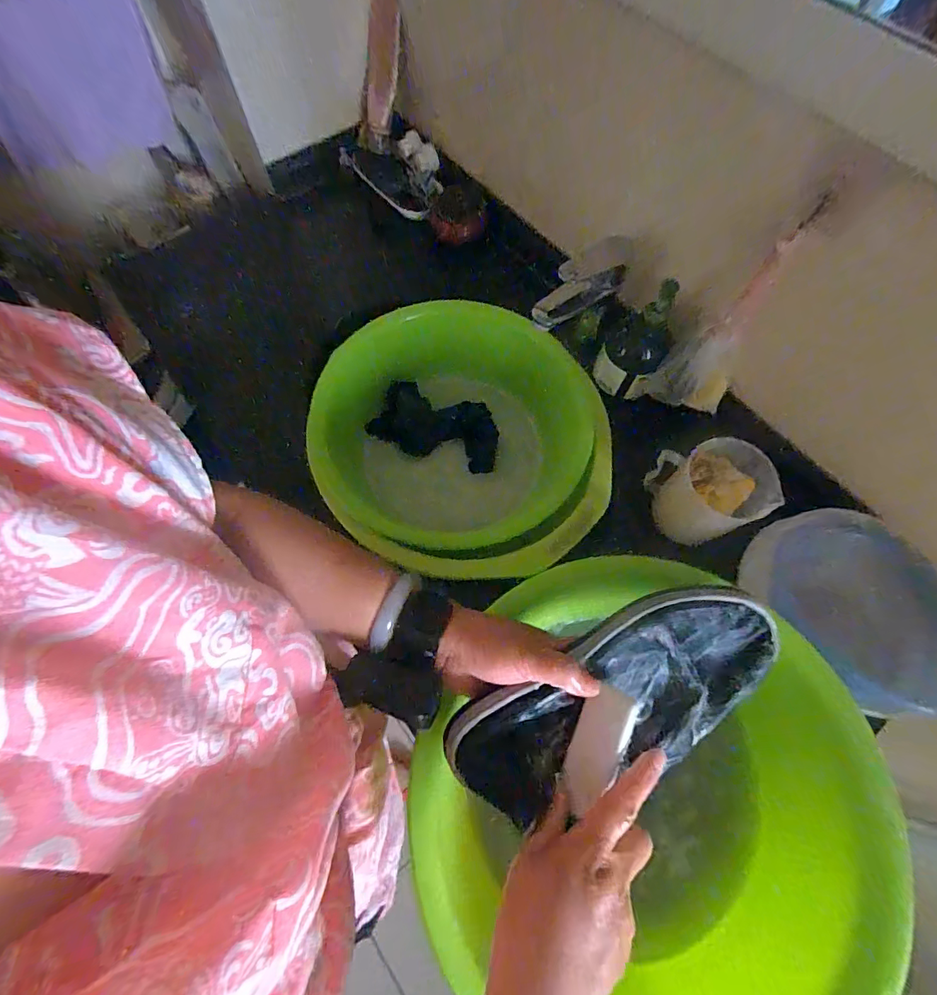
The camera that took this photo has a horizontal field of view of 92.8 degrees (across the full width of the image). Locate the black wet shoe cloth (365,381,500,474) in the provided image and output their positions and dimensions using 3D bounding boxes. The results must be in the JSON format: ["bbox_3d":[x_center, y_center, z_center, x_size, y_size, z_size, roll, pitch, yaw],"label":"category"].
[{"bbox_3d":[-0.043,-0.102,0.659,0.189,0.102,0.015,16,31,-15],"label":"black wet shoe cloth"}]

